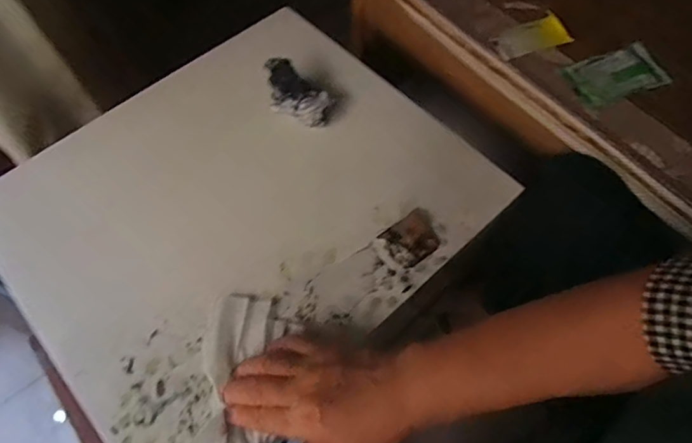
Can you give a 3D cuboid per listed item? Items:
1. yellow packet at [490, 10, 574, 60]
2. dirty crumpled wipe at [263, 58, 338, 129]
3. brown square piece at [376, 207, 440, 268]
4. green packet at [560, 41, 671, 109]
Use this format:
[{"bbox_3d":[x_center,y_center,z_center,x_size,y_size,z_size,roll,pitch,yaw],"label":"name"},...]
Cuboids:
[{"bbox_3d":[0.221,-0.224,0.600,0.084,0.015,0.046,-18,62,-9],"label":"yellow packet"},{"bbox_3d":[-0.051,-0.138,0.542,0.055,0.056,0.077,-32,65,-15],"label":"dirty crumpled wipe"},{"bbox_3d":[0.066,0.015,0.487,0.055,0.007,0.047,-34,66,-17],"label":"brown square piece"},{"bbox_3d":[0.317,-0.172,0.580,0.110,0.009,0.066,-17,62,-8],"label":"green packet"}]

